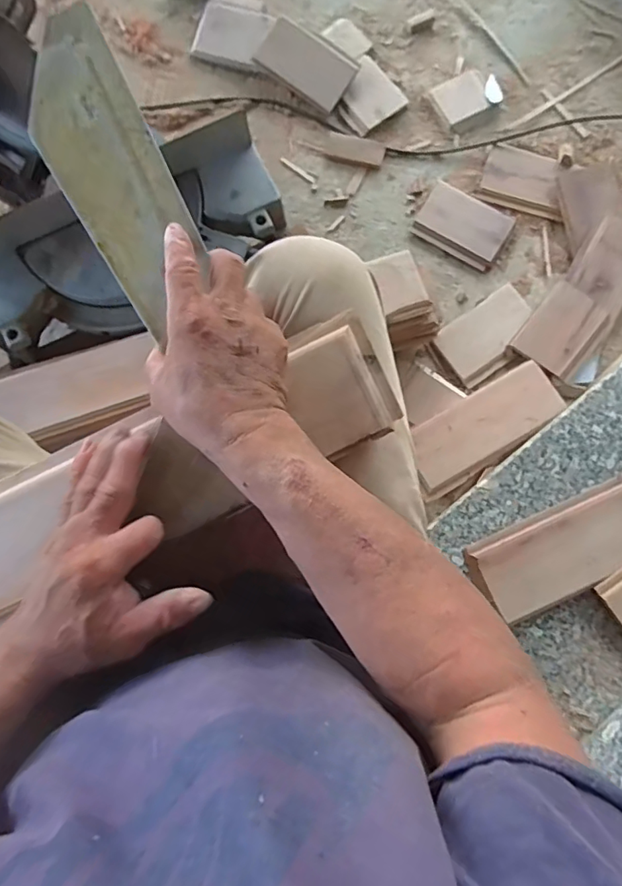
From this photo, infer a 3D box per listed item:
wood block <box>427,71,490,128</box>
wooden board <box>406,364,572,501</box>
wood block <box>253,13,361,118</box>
[{"bbox_3d":[0.242,-0.556,0.832,0.087,0.014,0.074,-27,80,-4],"label":"wood block"},{"bbox_3d":[0.240,-0.021,0.724,0.224,0.010,0.103,-30,66,3],"label":"wooden board"},{"bbox_3d":[-0.007,-0.608,0.828,0.153,0.011,0.091,37,104,0],"label":"wood block"}]

